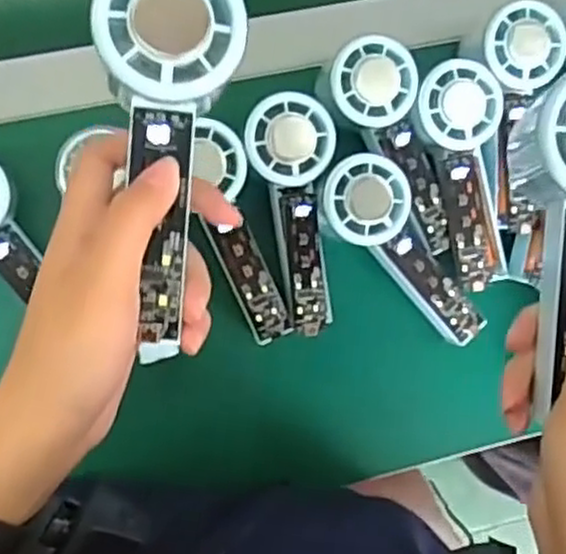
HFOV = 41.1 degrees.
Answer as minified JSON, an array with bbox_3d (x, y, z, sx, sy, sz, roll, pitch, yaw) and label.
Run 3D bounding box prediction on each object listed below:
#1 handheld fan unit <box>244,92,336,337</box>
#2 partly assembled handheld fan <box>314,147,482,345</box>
[{"bbox_3d":[0.011,-0.040,0.493,0.053,0.030,0.150,-9,91,-9],"label":"handheld fan unit"},{"bbox_3d":[0.082,-0.015,0.504,0.056,0.020,0.151,-43,111,-7],"label":"partly assembled handheld fan"}]

